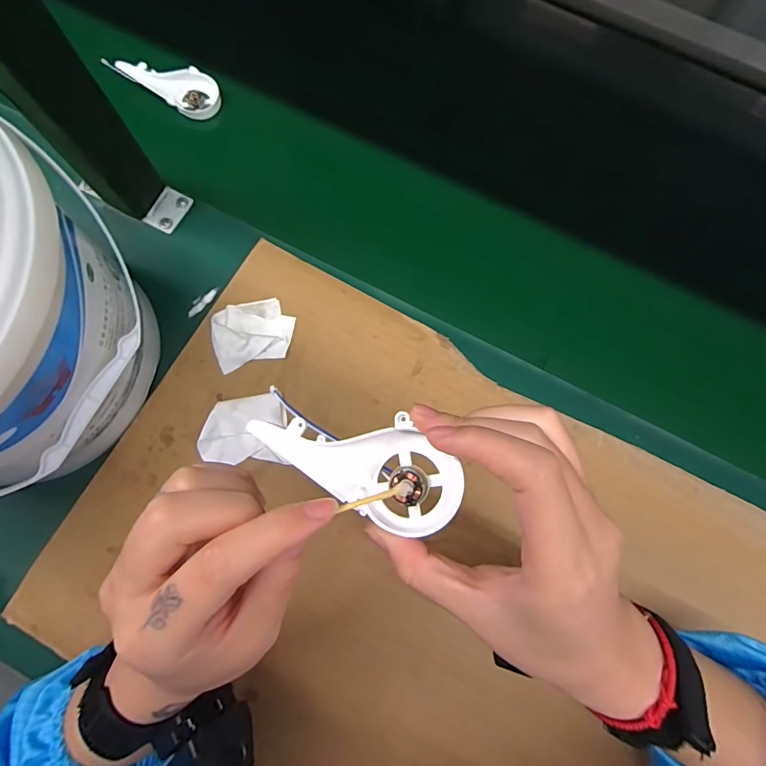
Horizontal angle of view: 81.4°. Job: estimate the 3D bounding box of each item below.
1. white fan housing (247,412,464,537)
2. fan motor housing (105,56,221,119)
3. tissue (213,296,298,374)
[{"bbox_3d":[-0.011,0.033,0.192,0.091,0.014,0.045,18,77,0],"label":"white fan housing"},{"bbox_3d":[-0.214,-0.292,0.436,0.103,0.014,0.044,13,77,-13],"label":"fan motor housing"},{"bbox_3d":[-0.108,-0.043,0.372,0.065,0.010,0.054,-15,78,-5],"label":"tissue"}]

